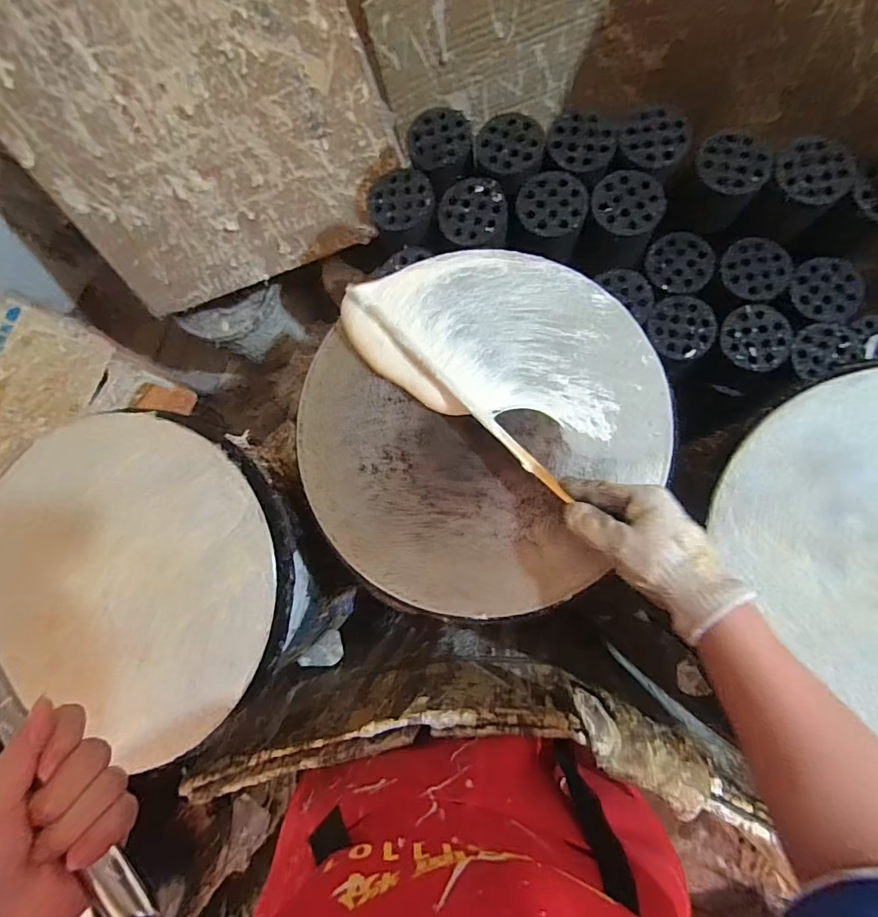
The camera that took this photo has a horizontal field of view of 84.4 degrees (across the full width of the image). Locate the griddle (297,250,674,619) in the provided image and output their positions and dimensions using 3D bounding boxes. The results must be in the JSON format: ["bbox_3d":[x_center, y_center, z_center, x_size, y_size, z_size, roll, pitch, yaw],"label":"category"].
[{"bbox_3d":[0.038,-0.038,0.502,0.348,0.016,0.364,-1,83,6],"label":"griddle"}]

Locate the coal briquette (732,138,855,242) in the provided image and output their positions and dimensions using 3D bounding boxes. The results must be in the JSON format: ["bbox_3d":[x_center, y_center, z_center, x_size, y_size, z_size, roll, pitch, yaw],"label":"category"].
[{"bbox_3d":[0.494,-0.377,0.685,0.117,0.087,0.109,3,84,7],"label":"coal briquette"}]

